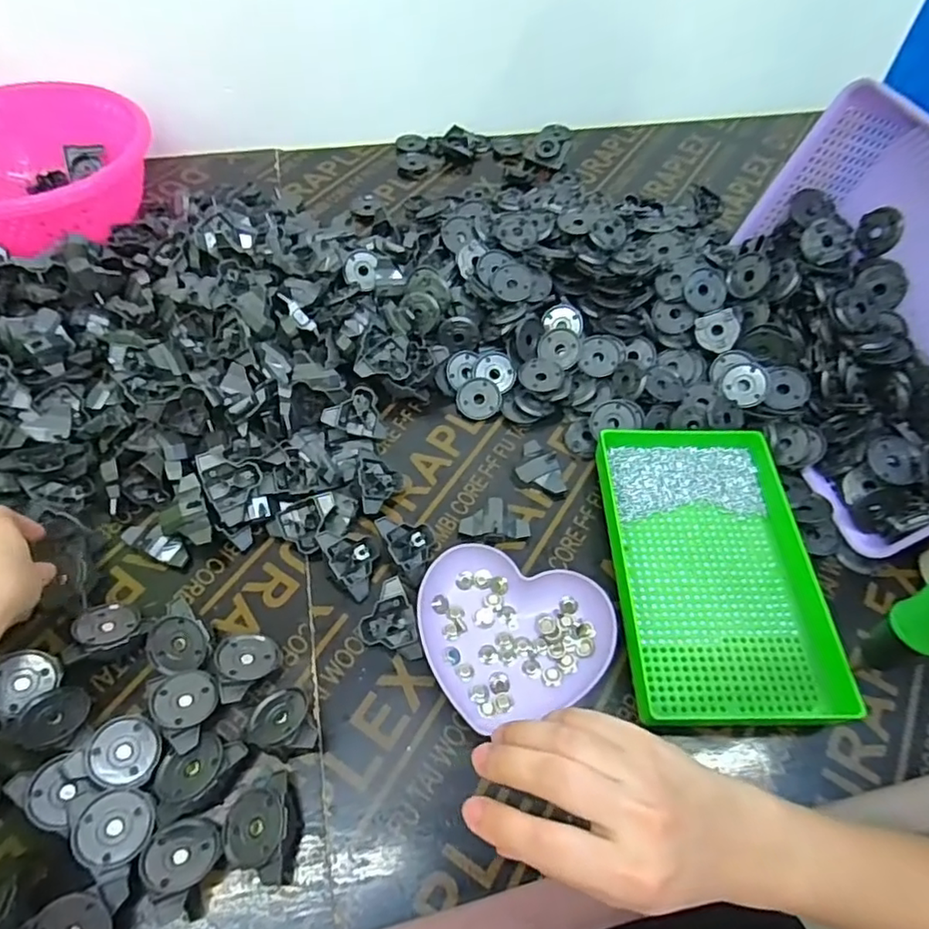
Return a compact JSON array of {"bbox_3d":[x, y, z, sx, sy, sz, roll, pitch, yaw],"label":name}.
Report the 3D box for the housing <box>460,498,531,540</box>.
[{"bbox_3d":[0.029,0.049,0.521,0.060,0.017,0.036,11,57,5],"label":"housing"}]

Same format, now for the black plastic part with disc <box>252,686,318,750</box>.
[{"bbox_3d":[-0.127,0.185,0.415,0.042,0.022,0.048,-23,41,-16],"label":"black plastic part with disc"}]

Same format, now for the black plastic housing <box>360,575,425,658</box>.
[{"bbox_3d":[-0.058,0.123,0.458,0.040,0.028,0.055,-20,60,-15],"label":"black plastic housing"}]

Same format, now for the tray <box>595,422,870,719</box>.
[{"bbox_3d":[0.201,0.077,0.496,0.150,0.035,0.257,1,57,-2],"label":"tray"}]

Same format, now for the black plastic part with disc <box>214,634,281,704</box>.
[{"bbox_3d":[-0.158,0.147,0.436,0.040,0.031,0.049,-18,59,-14],"label":"black plastic part with disc"}]

